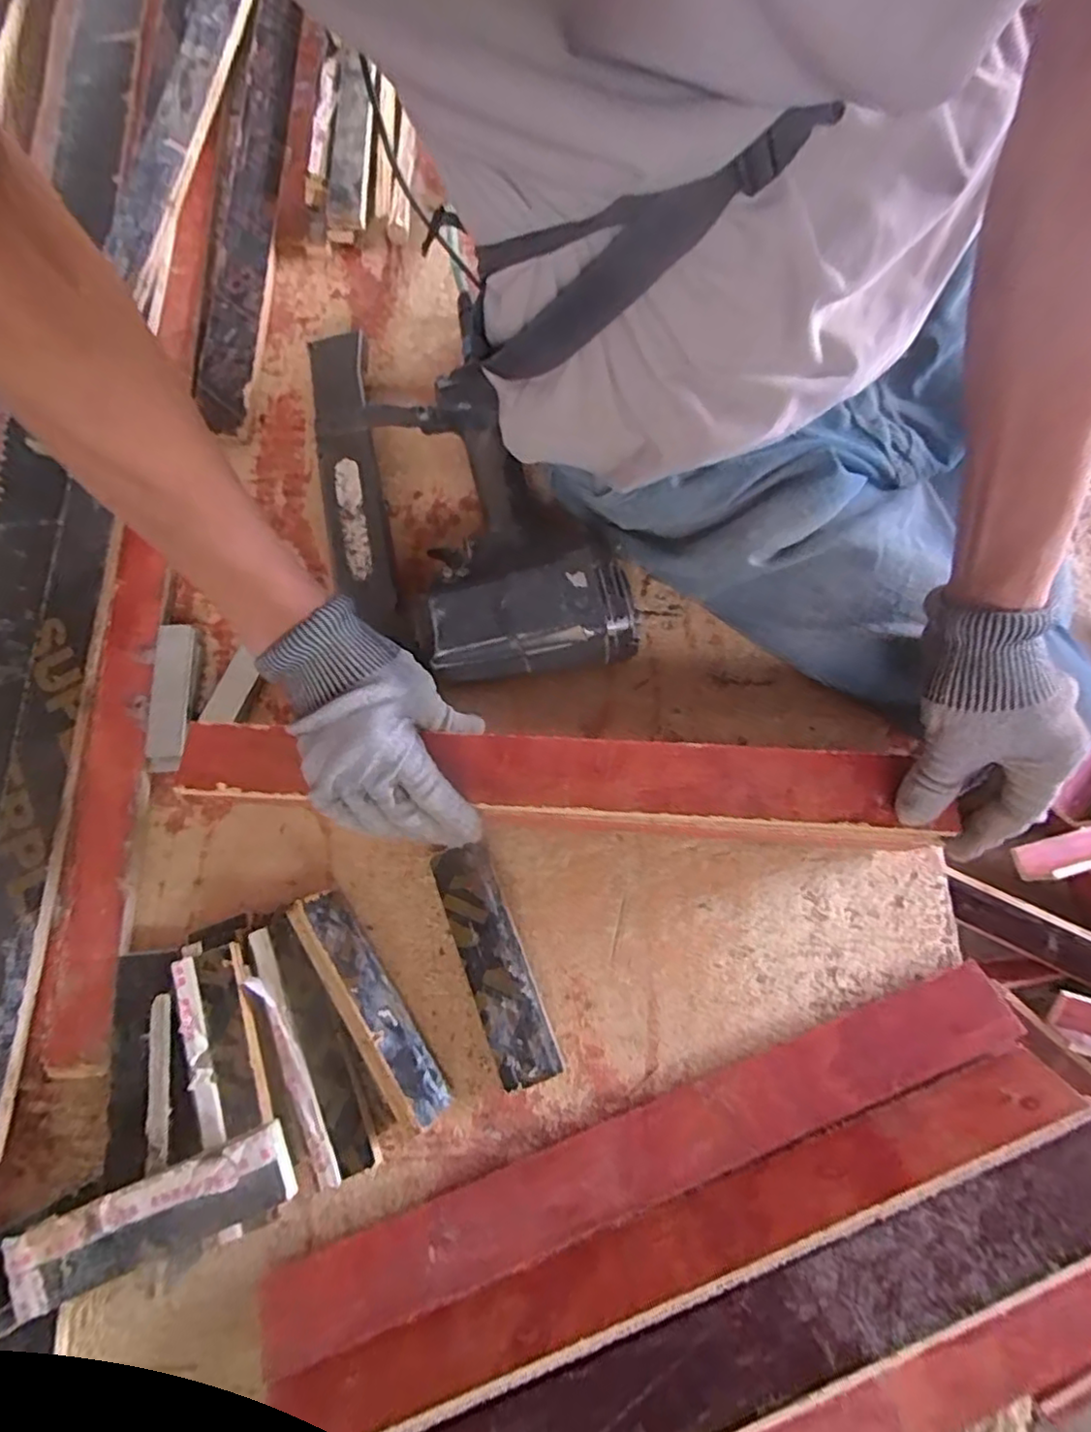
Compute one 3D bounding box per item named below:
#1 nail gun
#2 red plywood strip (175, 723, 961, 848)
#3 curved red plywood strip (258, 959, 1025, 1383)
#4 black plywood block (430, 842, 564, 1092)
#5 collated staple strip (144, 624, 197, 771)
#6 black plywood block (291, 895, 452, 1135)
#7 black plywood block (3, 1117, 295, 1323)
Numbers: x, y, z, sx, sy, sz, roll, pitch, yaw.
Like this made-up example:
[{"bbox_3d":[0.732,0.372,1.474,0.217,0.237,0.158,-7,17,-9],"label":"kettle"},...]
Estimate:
[{"bbox_3d":[-0.087,-0.169,0.498,0.200,0.074,0.351,-22,76,-5],"label":"nail gun"},{"bbox_3d":[0.001,0.043,0.419,0.485,0.020,0.058,4,76,2],"label":"red plywood strip"},{"bbox_3d":[0.066,0.275,0.407,0.499,0.015,0.053,-20,47,-6],"label":"curved red plywood strip"},{"bbox_3d":[-0.035,0.168,0.439,0.041,0.019,0.158,-21,77,-2],"label":"black plywood block"},{"bbox_3d":[-0.290,-0.015,0.493,0.030,0.011,0.113,-3,77,2],"label":"collated staple strip"},{"bbox_3d":[-0.116,0.190,0.421,0.014,0.043,0.159,-38,79,19],"label":"black plywood block"},{"bbox_3d":[-0.227,0.290,0.365,0.163,0.014,0.042,-23,77,-2],"label":"black plywood block"}]

